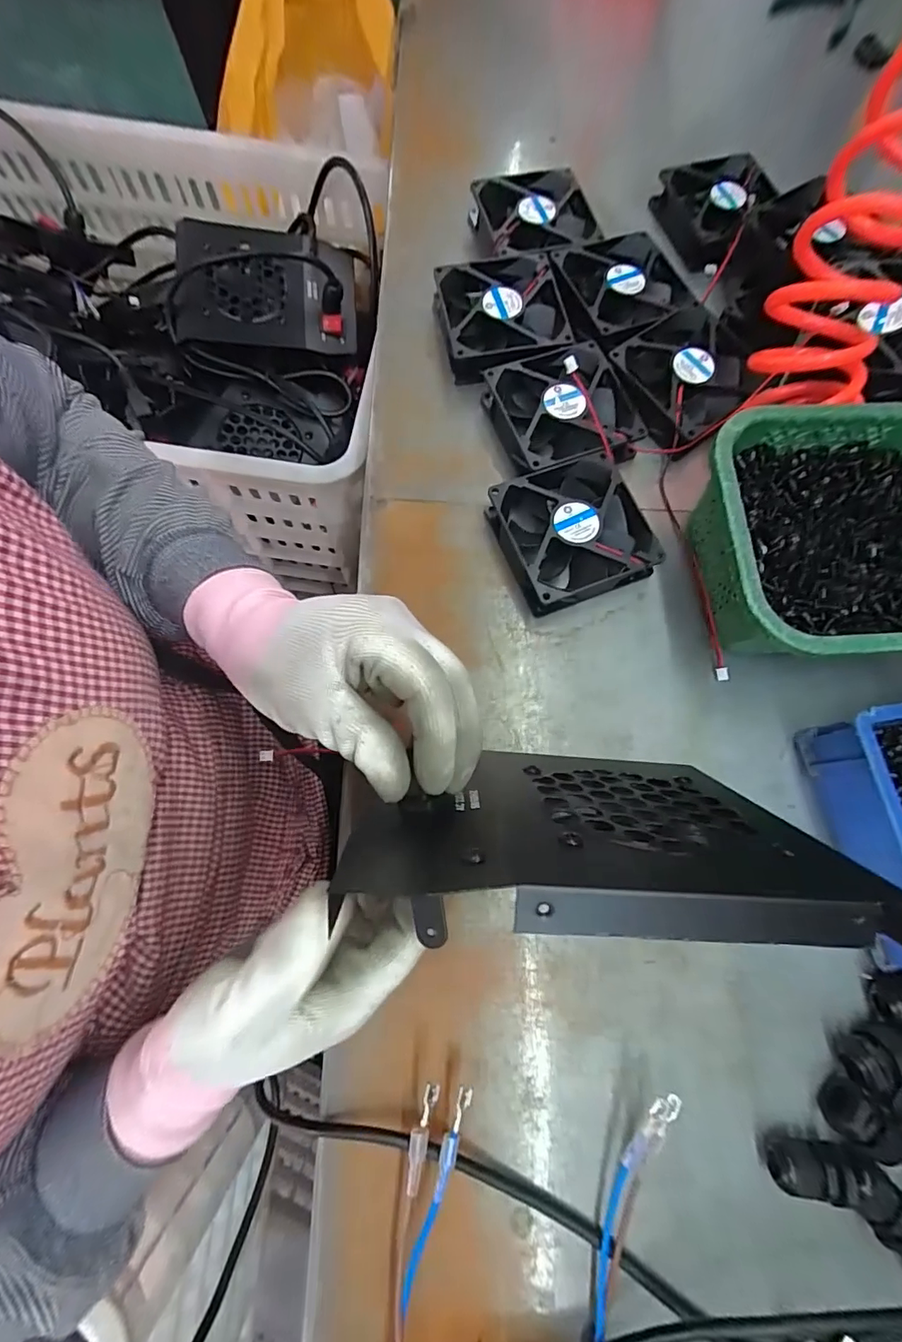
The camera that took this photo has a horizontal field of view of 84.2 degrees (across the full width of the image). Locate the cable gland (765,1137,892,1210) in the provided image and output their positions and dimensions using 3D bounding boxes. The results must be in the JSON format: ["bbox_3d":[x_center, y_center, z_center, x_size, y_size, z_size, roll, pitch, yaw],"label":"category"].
[{"bbox_3d":[0.190,0.252,0.254,0.052,0.025,0.022,11,74,1],"label":"cable gland"}]

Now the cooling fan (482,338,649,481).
[{"bbox_3d":[0.082,-0.191,0.371,0.096,0.029,0.097,-16,75,-5],"label":"cooling fan"}]

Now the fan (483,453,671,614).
[{"bbox_3d":[0.083,-0.099,0.348,0.091,0.032,0.099,-19,75,-8],"label":"fan"}]

